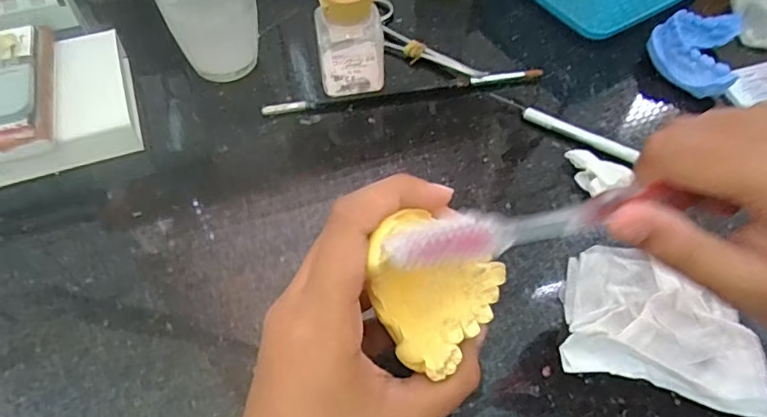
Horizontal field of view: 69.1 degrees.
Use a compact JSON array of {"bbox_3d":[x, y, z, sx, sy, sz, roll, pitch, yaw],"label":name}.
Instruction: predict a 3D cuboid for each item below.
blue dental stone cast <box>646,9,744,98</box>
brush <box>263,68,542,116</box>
[{"bbox_3d":[0.214,-0.111,0.384,0.057,0.031,0.064,23,60,15],"label":"blue dental stone cast"},{"bbox_3d":[0.015,-0.079,0.377,0.190,0.008,0.012,-10,57,-6],"label":"brush"}]

